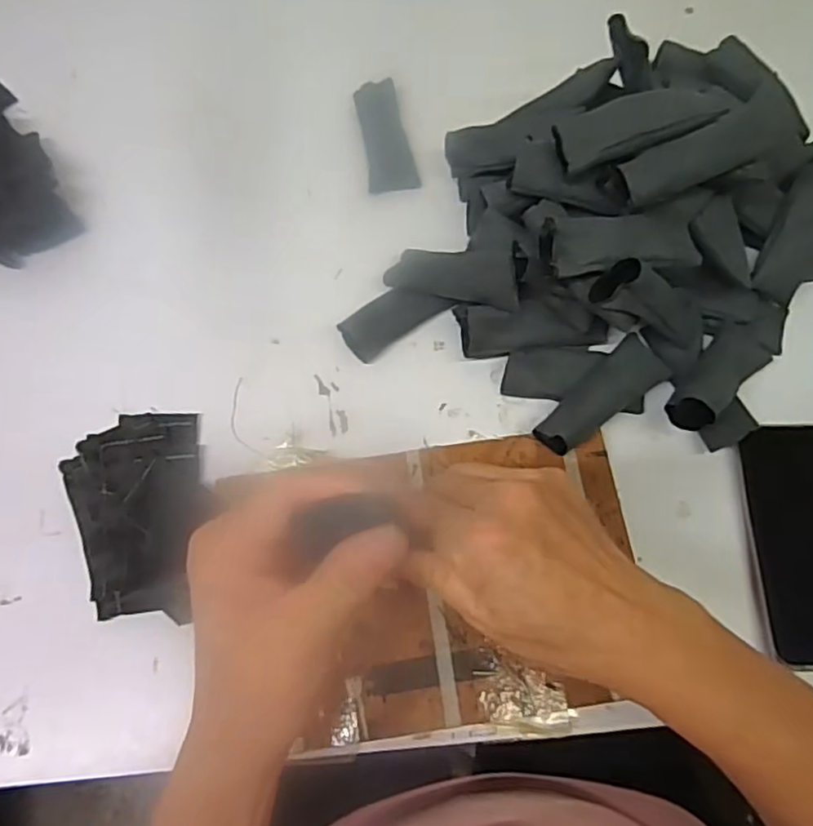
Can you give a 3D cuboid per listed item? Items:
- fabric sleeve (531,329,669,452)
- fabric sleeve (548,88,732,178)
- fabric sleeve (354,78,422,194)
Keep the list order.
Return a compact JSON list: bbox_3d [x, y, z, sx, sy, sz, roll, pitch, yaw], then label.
[{"bbox_3d":[0.136,-0.010,0.444,0.102,0.025,0.036,-40,73,-12],"label":"fabric sleeve"},{"bbox_3d":[0.150,-0.187,0.410,0.101,0.021,0.046,-16,70,-5],"label":"fabric sleeve"},{"bbox_3d":[-0.018,-0.238,0.541,0.040,0.019,0.100,-9,70,-1],"label":"fabric sleeve"}]

